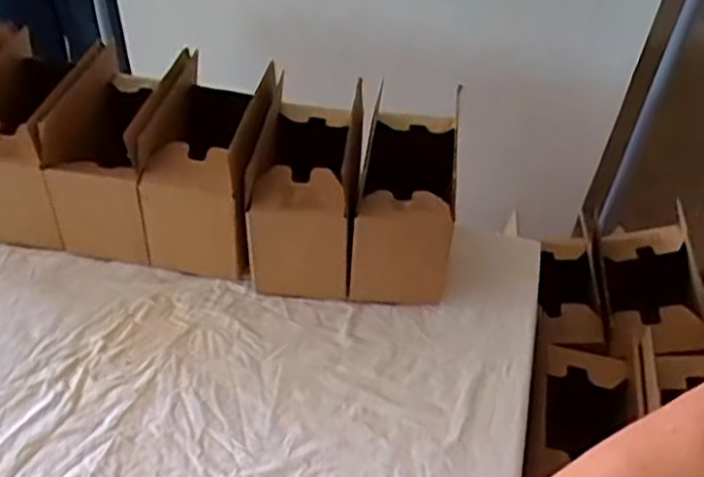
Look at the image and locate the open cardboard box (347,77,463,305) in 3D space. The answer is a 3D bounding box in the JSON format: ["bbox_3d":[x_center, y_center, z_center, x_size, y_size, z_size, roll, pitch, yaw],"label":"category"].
[{"bbox_3d":[0.063,-0.036,0.885,0.105,0.140,0.200,7,43,2],"label":"open cardboard box"}]

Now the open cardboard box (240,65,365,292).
[{"bbox_3d":[-0.052,-0.055,0.873,0.112,0.170,0.197,5,43,0],"label":"open cardboard box"}]

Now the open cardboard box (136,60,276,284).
[{"bbox_3d":[-0.154,-0.081,0.875,0.123,0.190,0.194,11,43,6],"label":"open cardboard box"}]

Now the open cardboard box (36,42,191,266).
[{"bbox_3d":[-0.271,-0.104,0.909,0.122,0.184,0.203,9,43,4],"label":"open cardboard box"}]

